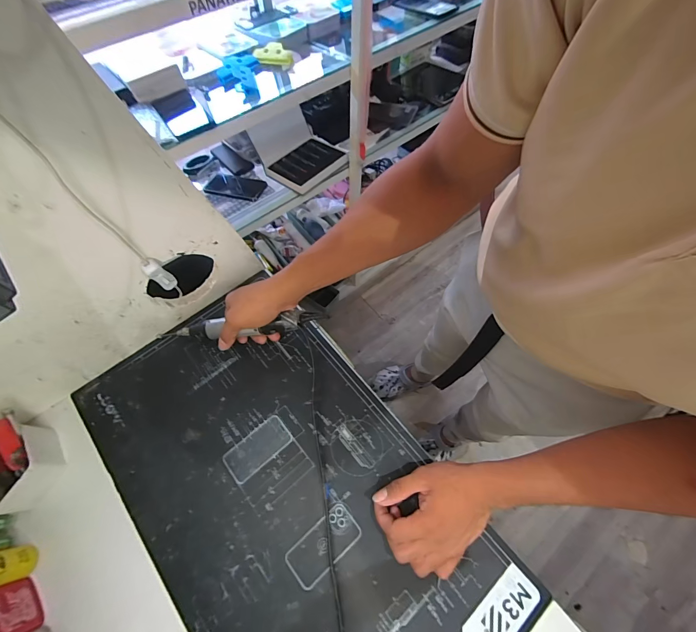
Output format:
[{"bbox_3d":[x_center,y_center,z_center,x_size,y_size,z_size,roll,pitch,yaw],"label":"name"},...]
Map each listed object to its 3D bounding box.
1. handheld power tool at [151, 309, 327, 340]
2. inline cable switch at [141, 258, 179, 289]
[{"bbox_3d":[-0.162,0.015,0.493,0.258,0.034,0.033,-6,67,8],"label":"handheld power tool"},{"bbox_3d":[-0.240,-0.052,0.418,0.012,0.058,0.021,41,73,15],"label":"inline cable switch"}]

